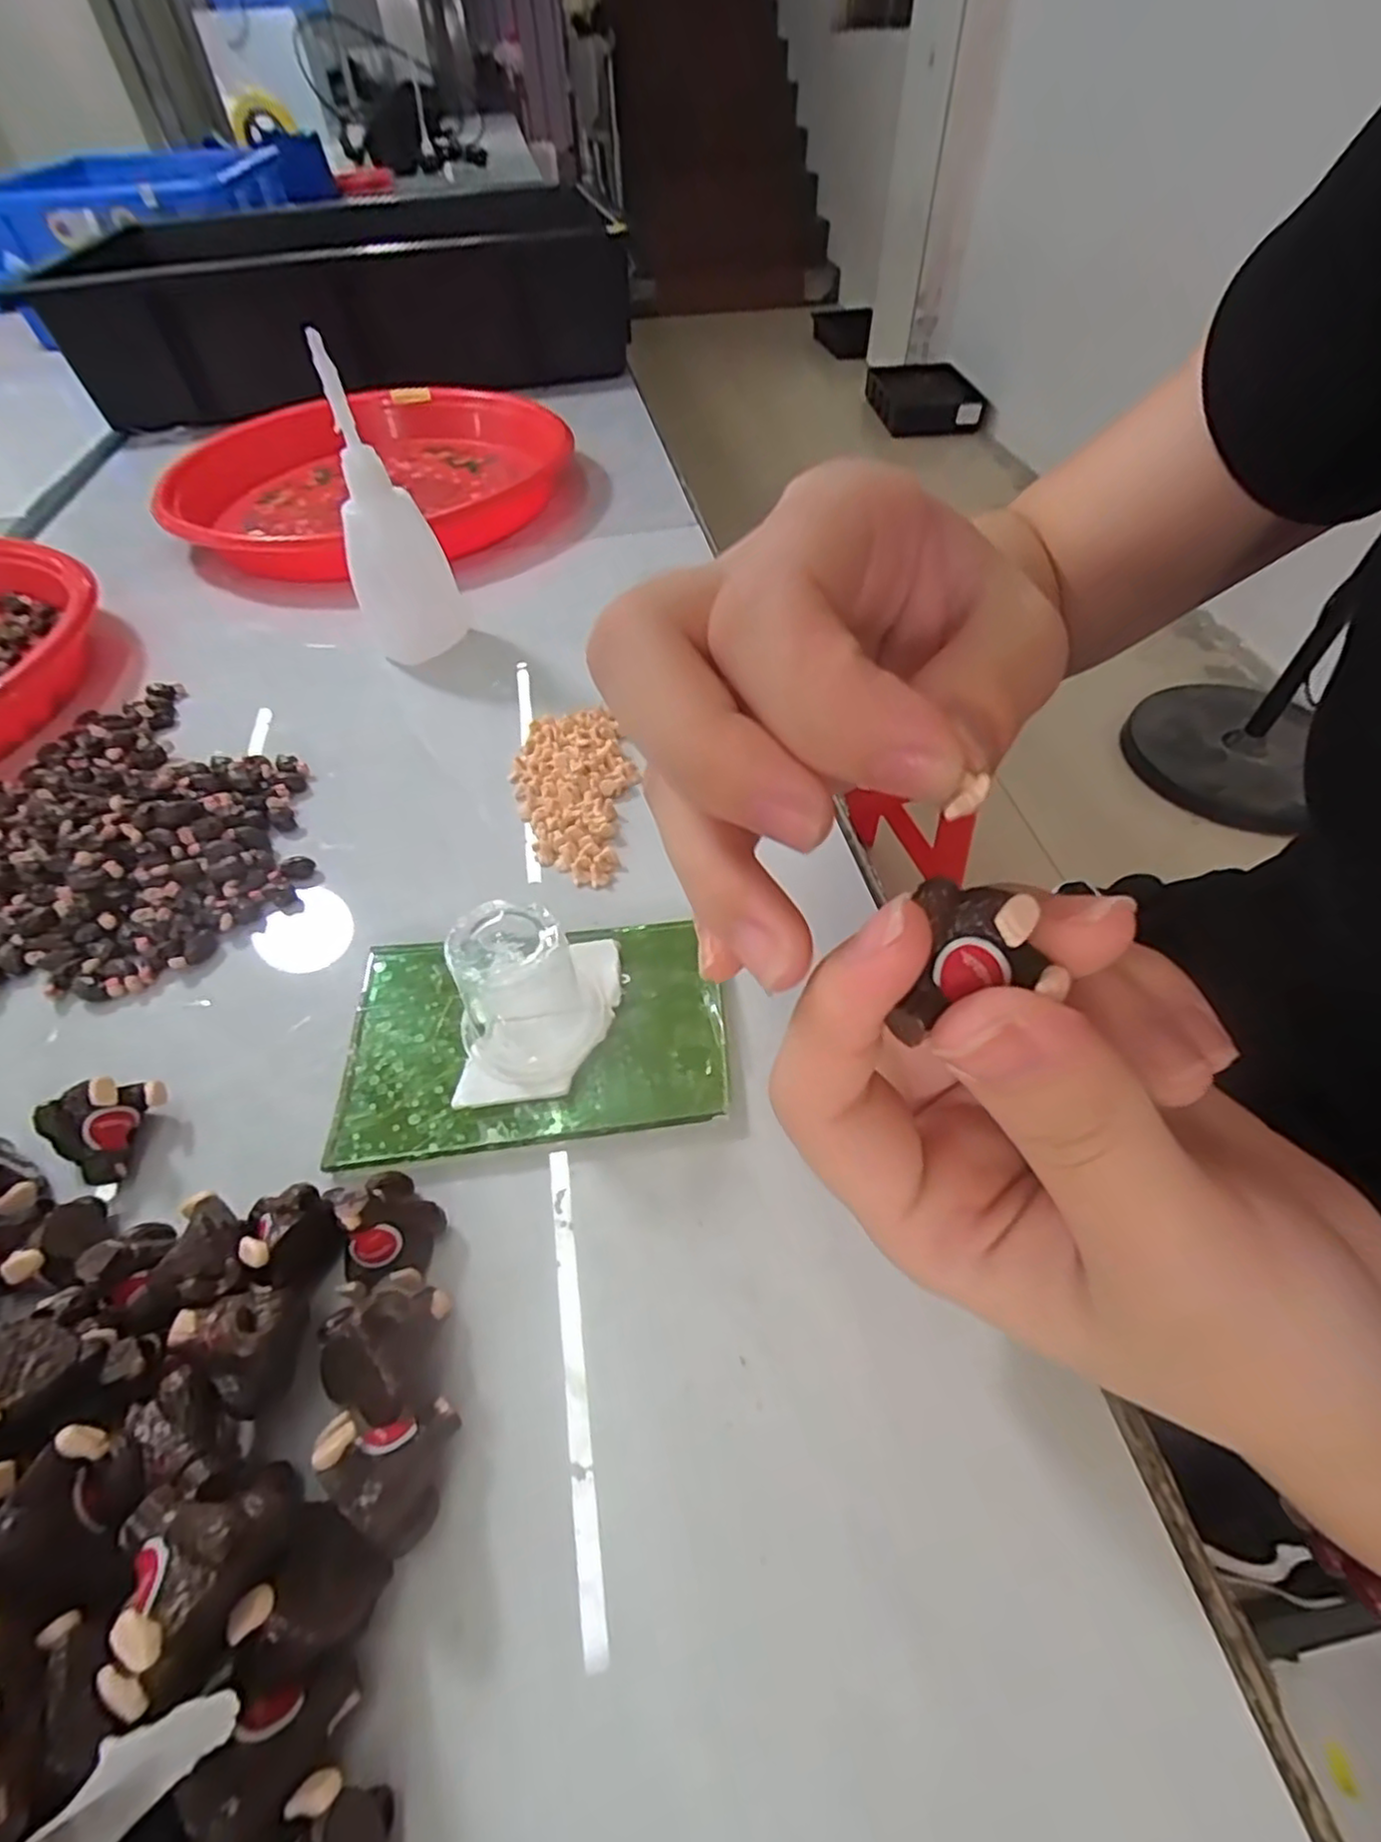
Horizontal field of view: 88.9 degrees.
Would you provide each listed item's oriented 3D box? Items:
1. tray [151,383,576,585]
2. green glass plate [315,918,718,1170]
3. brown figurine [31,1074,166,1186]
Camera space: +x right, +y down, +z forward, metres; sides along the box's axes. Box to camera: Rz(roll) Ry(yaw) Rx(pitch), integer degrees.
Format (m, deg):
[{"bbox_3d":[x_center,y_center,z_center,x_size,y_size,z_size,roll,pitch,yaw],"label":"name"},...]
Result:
[{"bbox_3d":[-0.195,-0.278,0.441,0.234,0.036,0.234,0,51,1],"label":"tray"},{"bbox_3d":[-0.043,0.031,0.197,0.102,0.009,0.067,-4,51,-2],"label":"green glass plate"},{"bbox_3d":[-0.144,0.051,0.176,0.019,0.022,0.023,31,58,23],"label":"brown figurine"}]

